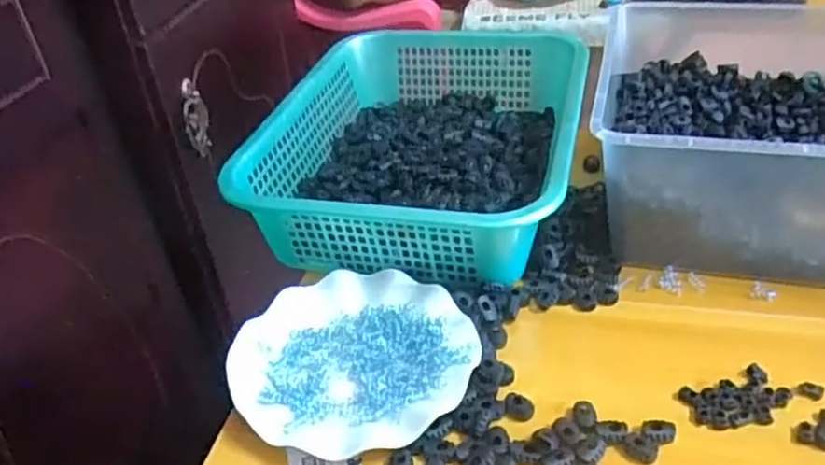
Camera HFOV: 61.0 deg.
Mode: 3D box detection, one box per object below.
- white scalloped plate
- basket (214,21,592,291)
[{"bbox_3d":[-0.048,0.096,0.549,0.180,0.018,0.180,-4,39,3],"label":"white scalloped plate"},{"bbox_3d":[0.018,-0.106,0.731,0.292,0.091,0.373,5,40,14],"label":"basket"}]

